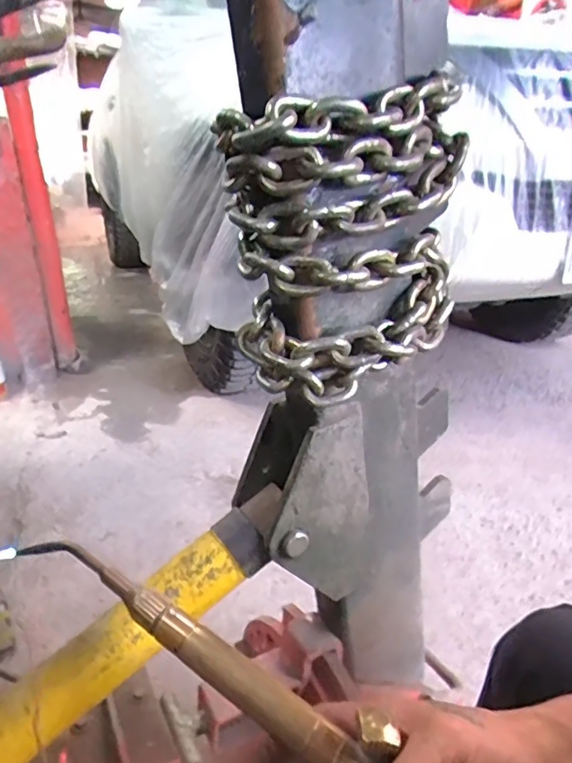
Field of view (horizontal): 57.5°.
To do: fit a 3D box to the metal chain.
[{"bbox_3d":[0.053,-0.111,0.422,0.162,0.217,0.166,8,25,18],"label":"metal chain"}]

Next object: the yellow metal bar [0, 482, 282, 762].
[{"bbox_3d":[-0.182,0.250,0.423,0.464,0.049,0.055,-37,37,-15],"label":"yellow metal bar"}]

